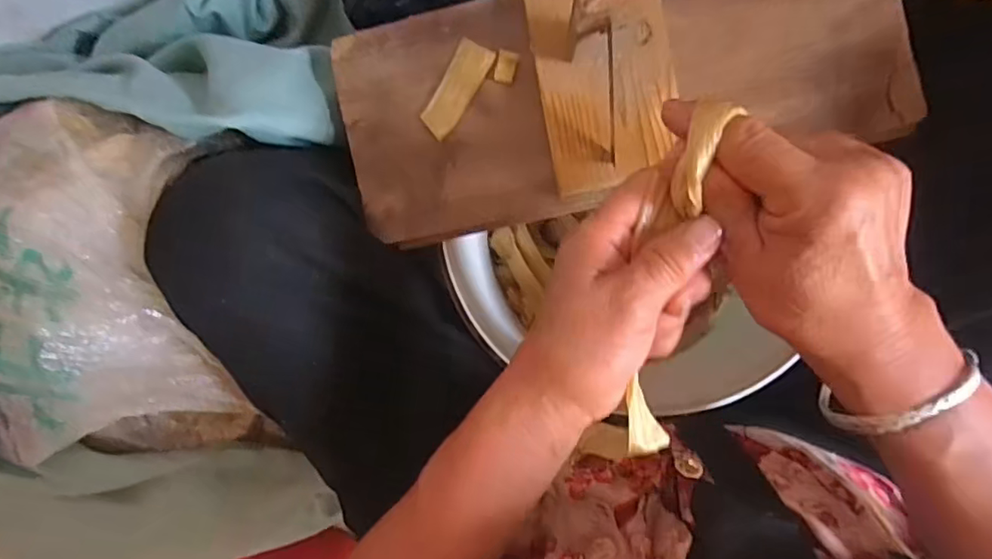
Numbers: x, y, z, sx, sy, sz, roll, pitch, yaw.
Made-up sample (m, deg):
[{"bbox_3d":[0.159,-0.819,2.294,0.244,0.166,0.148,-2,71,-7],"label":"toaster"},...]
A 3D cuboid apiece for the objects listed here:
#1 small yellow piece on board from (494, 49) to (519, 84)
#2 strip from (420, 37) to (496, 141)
[{"bbox_3d":[0.007,-0.153,0.399,0.015,0.006,0.021,18,91,7],"label":"small yellow piece on board"},{"bbox_3d":[-0.029,-0.137,0.402,0.026,0.004,0.070,30,93,6],"label":"strip"}]

